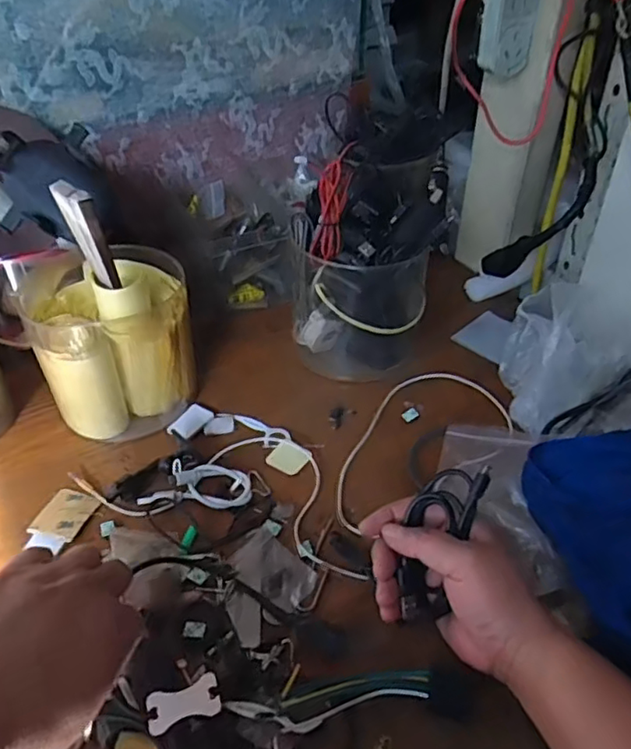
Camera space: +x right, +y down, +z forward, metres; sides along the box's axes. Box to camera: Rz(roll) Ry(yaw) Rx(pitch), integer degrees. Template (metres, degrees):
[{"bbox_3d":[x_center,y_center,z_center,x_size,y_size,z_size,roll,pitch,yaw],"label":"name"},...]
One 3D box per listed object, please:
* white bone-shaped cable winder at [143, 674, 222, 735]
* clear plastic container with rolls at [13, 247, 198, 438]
[{"bbox_3d":[-0.073,0.181,0.335,0.039,0.004,0.021,-17,52,-9],"label":"white bone-shaped cable winder"},{"bbox_3d":[-0.182,-0.038,0.535,0.128,0.120,0.144,-24,46,-26],"label":"clear plastic container with rolls"}]

